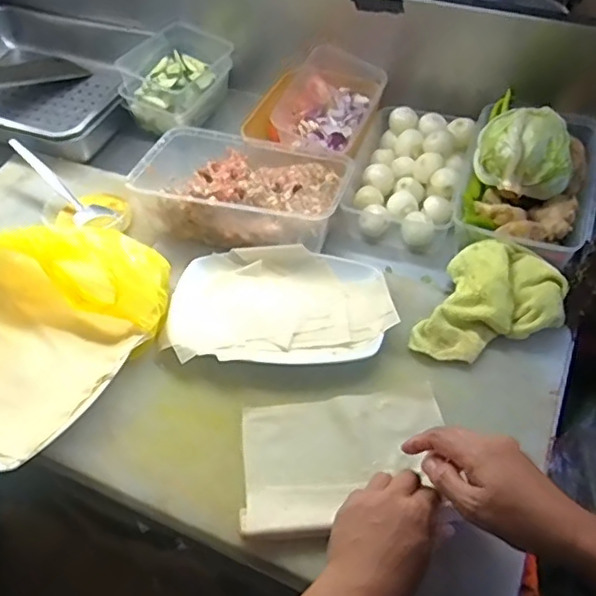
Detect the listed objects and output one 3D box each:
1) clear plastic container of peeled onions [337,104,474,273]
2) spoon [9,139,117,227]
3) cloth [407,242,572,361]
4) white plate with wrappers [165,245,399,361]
[{"bbox_3d":[0.151,-0.164,0.828,0.146,0.081,0.214,12,51,12],"label":"clear plastic container of peeled onions"},{"bbox_3d":[-0.331,-0.157,0.823,0.186,0.023,0.042,40,60,7],"label":"spoon"},{"bbox_3d":[0.216,0.011,0.664,0.137,0.052,0.155,23,55,20],"label":"cloth"},{"bbox_3d":[-0.020,0.011,0.702,0.253,0.034,0.161,-3,50,0],"label":"white plate with wrappers"}]

